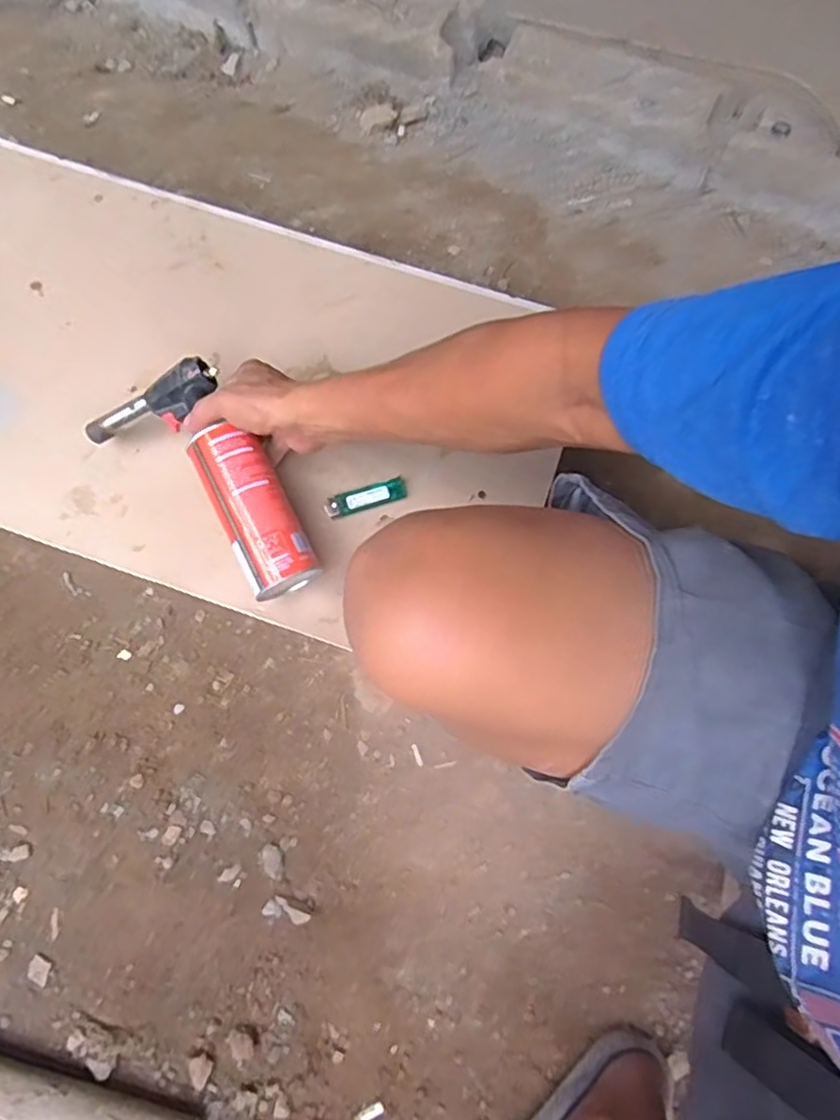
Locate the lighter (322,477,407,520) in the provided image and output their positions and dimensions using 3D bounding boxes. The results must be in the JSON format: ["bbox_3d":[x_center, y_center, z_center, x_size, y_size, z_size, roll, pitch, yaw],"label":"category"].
[{"bbox_3d":[-0.055,-0.063,0.687,0.083,0.011,0.024,-19,72,-4],"label":"lighter"}]

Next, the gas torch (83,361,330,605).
[{"bbox_3d":[-0.196,-0.074,0.639,0.118,0.071,0.258,-38,78,-10],"label":"gas torch"}]

